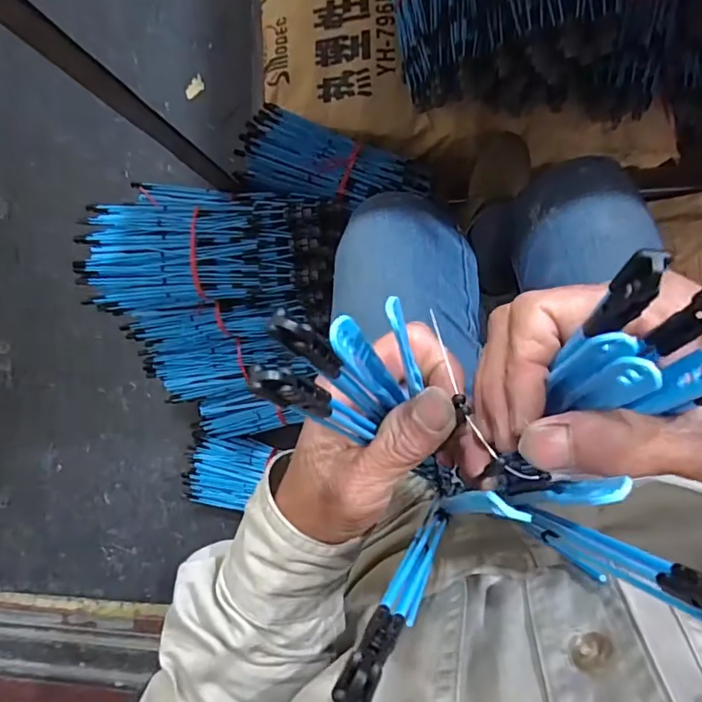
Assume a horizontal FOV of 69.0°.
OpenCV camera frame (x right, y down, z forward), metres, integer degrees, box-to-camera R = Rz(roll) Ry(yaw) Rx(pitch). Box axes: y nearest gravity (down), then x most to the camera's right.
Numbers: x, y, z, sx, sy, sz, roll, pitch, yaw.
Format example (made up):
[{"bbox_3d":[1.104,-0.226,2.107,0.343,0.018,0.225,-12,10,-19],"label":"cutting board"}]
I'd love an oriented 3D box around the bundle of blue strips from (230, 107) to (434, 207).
[{"bbox_3d":[-0.020,-0.289,0.790,0.284,0.089,0.134,11,90,10],"label":"bundle of blue strips"}]

